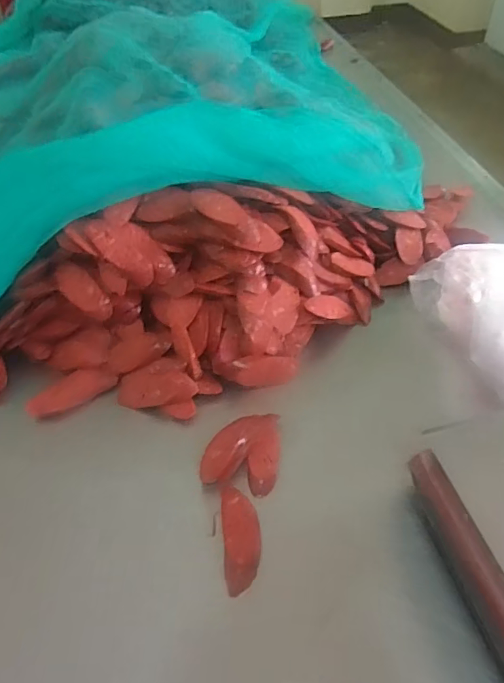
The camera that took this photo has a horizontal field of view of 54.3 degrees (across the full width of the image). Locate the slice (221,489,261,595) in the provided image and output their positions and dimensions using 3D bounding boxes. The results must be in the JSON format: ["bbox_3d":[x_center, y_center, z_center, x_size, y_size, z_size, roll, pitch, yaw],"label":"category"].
[{"bbox_3d":[-0.010,0.197,0.495,0.037,0.013,0.103,-5,48,-2],"label":"slice"}]

